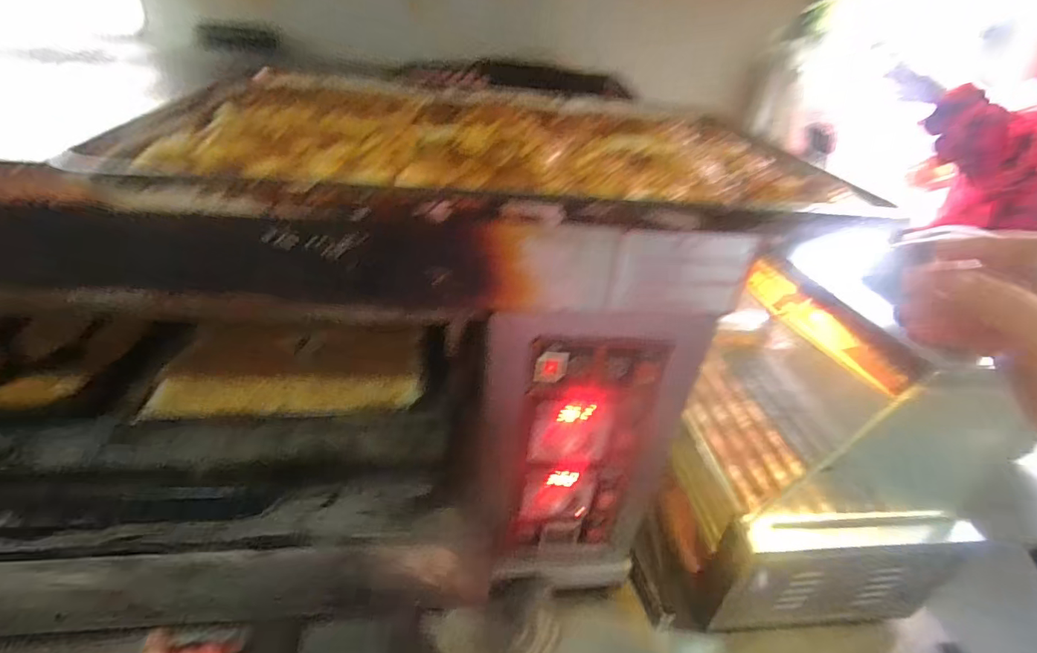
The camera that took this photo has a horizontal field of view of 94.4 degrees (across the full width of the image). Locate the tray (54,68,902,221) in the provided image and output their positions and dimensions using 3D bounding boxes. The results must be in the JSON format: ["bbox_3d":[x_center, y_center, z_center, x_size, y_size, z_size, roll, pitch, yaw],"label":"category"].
[{"bbox_3d":[-0.017,-0.205,0.497,0.588,0.024,0.434,1,33,-9],"label":"tray"}]

